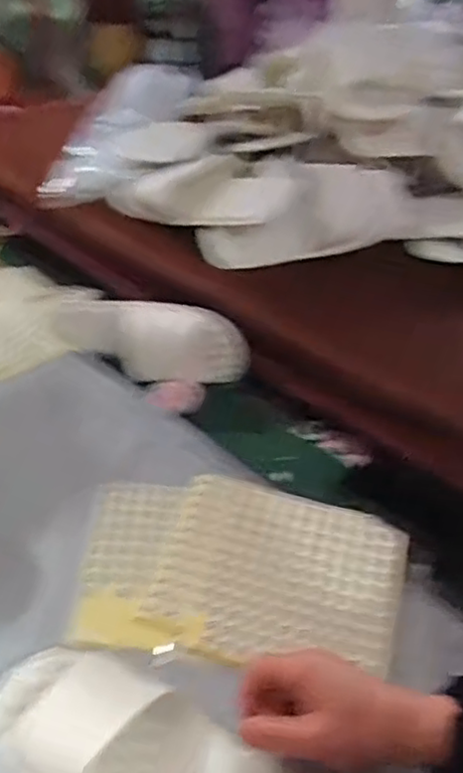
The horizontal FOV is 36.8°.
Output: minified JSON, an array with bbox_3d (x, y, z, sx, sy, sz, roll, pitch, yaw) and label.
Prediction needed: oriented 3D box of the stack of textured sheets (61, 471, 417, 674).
[{"bbox_3d":[0.007,0.155,0.606,0.273,0.017,0.174,7,40,4],"label":"stack of textured sheets"}]

